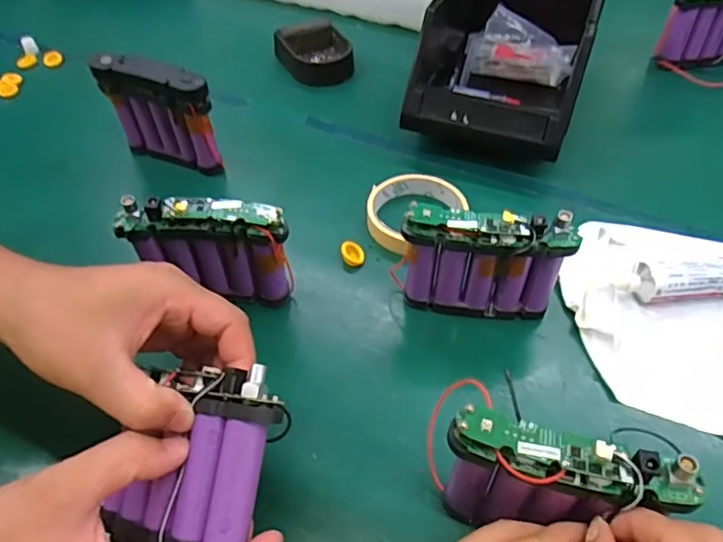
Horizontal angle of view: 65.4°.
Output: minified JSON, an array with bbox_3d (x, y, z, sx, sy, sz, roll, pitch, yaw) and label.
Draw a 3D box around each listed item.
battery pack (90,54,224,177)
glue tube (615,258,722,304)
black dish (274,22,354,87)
[{"bbox_3d":[-0.188,-0.146,0.539,0.108,0.103,0.029,20,52,17],"label":"battery pack"},{"bbox_3d":[0.274,0.002,0.444,0.152,0.029,0.041,-4,49,-4],"label":"glue tube"},{"bbox_3d":[-0.053,-0.264,0.682,0.079,0.035,0.090,-19,52,-16],"label":"black dish"}]

